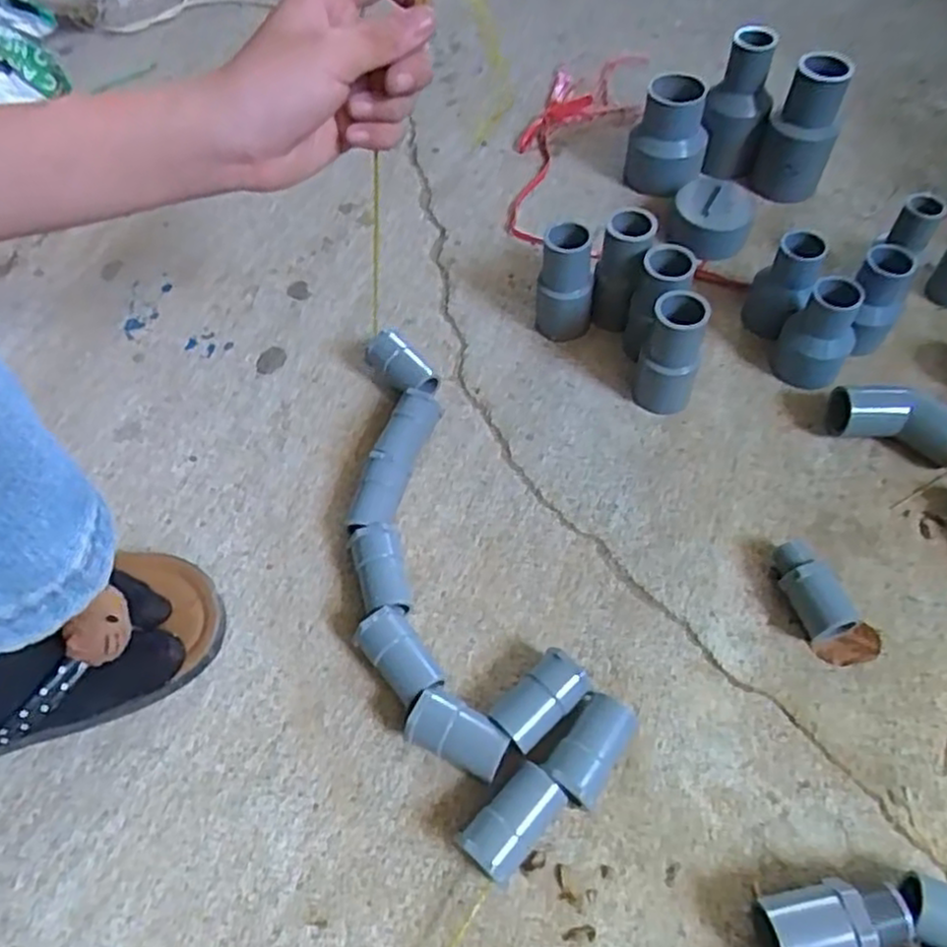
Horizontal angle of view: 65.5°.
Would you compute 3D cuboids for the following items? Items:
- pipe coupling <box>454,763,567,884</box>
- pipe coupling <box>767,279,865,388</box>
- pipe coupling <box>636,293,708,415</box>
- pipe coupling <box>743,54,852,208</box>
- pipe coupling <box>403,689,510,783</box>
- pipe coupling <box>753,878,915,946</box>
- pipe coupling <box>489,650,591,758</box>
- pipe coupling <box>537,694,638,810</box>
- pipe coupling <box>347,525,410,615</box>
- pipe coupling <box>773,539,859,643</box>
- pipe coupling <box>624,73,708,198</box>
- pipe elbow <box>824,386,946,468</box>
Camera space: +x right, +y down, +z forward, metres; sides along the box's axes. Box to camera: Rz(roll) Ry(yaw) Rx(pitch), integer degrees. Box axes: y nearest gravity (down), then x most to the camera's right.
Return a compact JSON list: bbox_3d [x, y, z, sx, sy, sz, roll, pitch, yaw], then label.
[{"bbox_3d":[0.019,0.171,0.361,0.028,0.030,0.053,37,66,23],"label":"pipe coupling"},{"bbox_3d":[0.233,-0.093,0.499,0.048,0.070,0.047,25,62,18],"label":"pipe coupling"},{"bbox_3d":[0.131,-0.078,0.489,0.037,0.082,0.038,-1,57,2],"label":"pipe coupling"},{"bbox_3d":[0.266,-0.279,0.602,0.058,0.102,0.049,21,61,15],"label":"pipe coupling"},{"bbox_3d":[-0.008,0.138,0.387,0.052,0.028,0.027,22,61,16],"label":"pipe coupling"},{"bbox_3d":[0.162,0.203,0.331,0.063,0.030,0.033,-13,58,-6],"label":"pipe coupling"},{"bbox_3d":[0.035,0.123,0.392,0.027,0.029,0.051,39,67,24],"label":"pipe coupling"},{"bbox_3d":[0.060,0.142,0.378,0.028,0.028,0.054,33,64,21],"label":"pipe coupling"},{"bbox_3d":[-0.054,0.060,0.437,0.028,0.030,0.054,-12,58,-5],"label":"pipe coupling"},{"bbox_3d":[0.191,0.068,0.422,0.023,0.029,0.057,-20,59,-10],"label":"pipe coupling"},{"bbox_3d":[0.163,-0.275,0.615,0.062,0.085,0.060,14,59,12],"label":"pipe coupling"},{"bbox_3d":[0.276,-0.033,0.480,0.083,0.030,0.036,17,60,13],"label":"pipe elbow"}]

